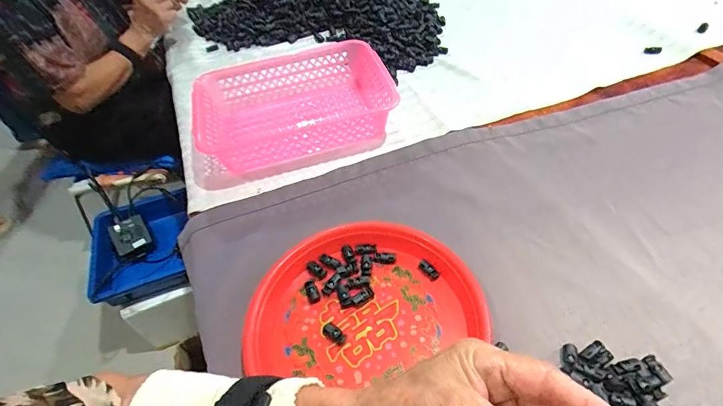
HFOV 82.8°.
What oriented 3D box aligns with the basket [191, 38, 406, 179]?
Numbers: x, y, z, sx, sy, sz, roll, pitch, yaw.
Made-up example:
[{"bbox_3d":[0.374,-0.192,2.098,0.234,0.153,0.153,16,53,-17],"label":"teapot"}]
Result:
[{"bbox_3d":[-0.108,-0.161,0.678,0.308,0.071,0.223,-18,50,-9],"label":"basket"}]

